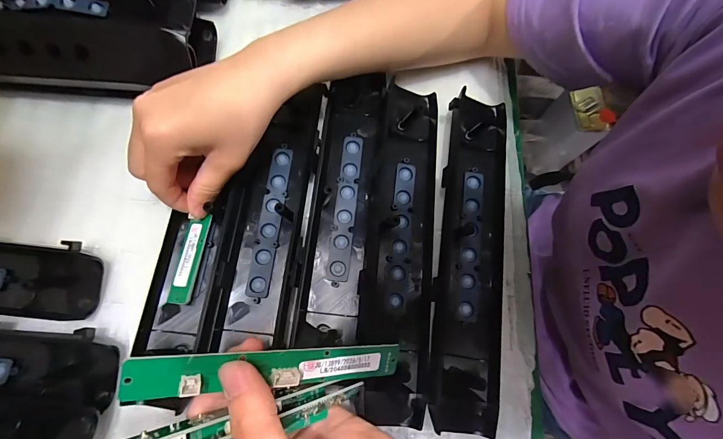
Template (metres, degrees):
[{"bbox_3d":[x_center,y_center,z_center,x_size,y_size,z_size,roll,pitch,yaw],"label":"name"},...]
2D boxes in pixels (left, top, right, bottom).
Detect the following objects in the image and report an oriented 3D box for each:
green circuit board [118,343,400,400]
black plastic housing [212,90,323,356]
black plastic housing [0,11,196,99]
[{"bbox_3d":[-0.039,0.075,0.173,0.136,0.009,0.017,9,68,-28],"label":"green circuit board"},{"bbox_3d":[-0.071,-0.010,0.276,0.056,0.022,0.213,5,71,0],"label":"black plastic housing"},{"bbox_3d":[-0.280,-0.133,0.286,0.270,0.062,0.041,4,71,-1],"label":"black plastic housing"}]

